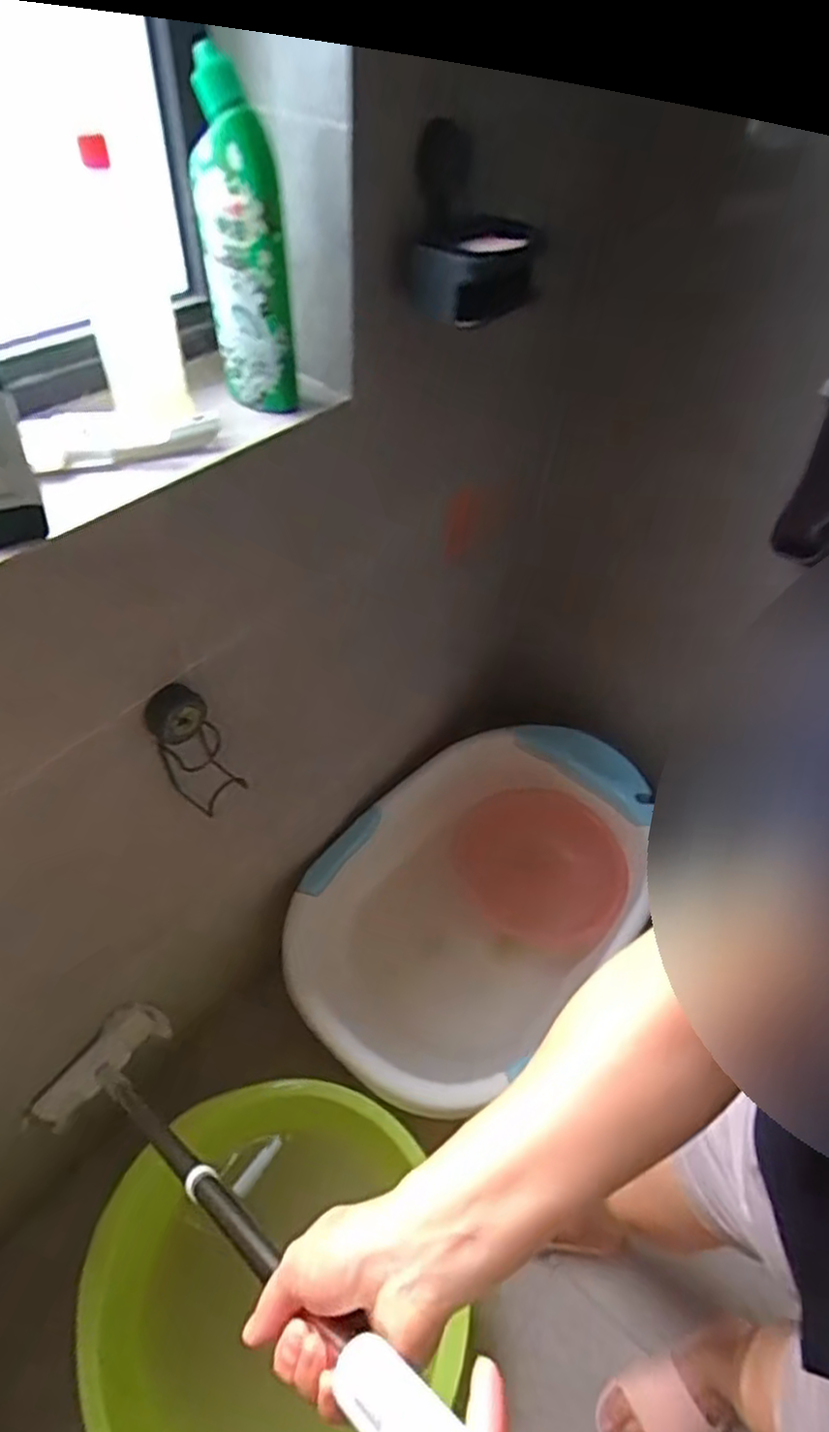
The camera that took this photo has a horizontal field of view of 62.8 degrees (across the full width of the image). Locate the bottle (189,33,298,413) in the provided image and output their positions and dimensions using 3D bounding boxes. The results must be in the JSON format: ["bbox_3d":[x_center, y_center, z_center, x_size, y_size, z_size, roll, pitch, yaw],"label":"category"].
[{"bbox_3d":[-0.144,-0.387,0.574,0.065,0.244,0.069,-10,50,-13],"label":"bottle"}]

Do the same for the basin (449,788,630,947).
[{"bbox_3d":[0.253,0.295,1.335,0.319,0.075,0.318,2,48,-2],"label":"basin"}]

